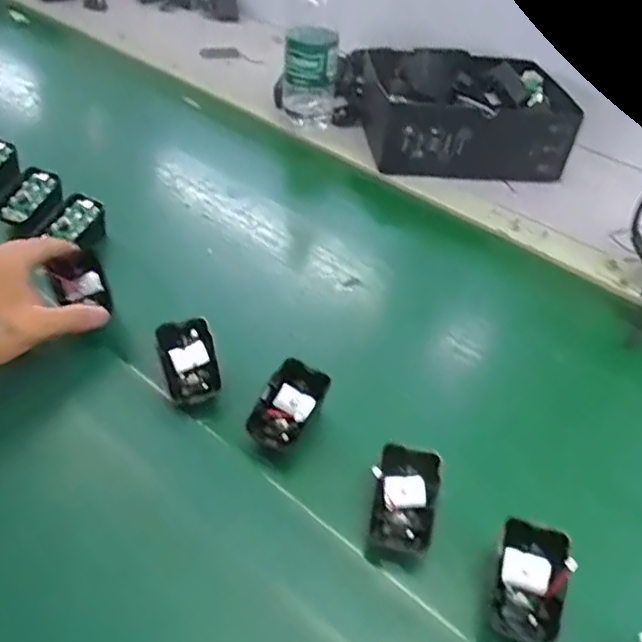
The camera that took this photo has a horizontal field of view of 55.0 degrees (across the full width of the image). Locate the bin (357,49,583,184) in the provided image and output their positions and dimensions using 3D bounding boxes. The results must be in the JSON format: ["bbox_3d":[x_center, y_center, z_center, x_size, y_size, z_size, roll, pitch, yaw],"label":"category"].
[{"bbox_3d":[0.188,-0.270,0.794,0.255,0.092,0.172,-3,44,-5],"label":"bin"}]

